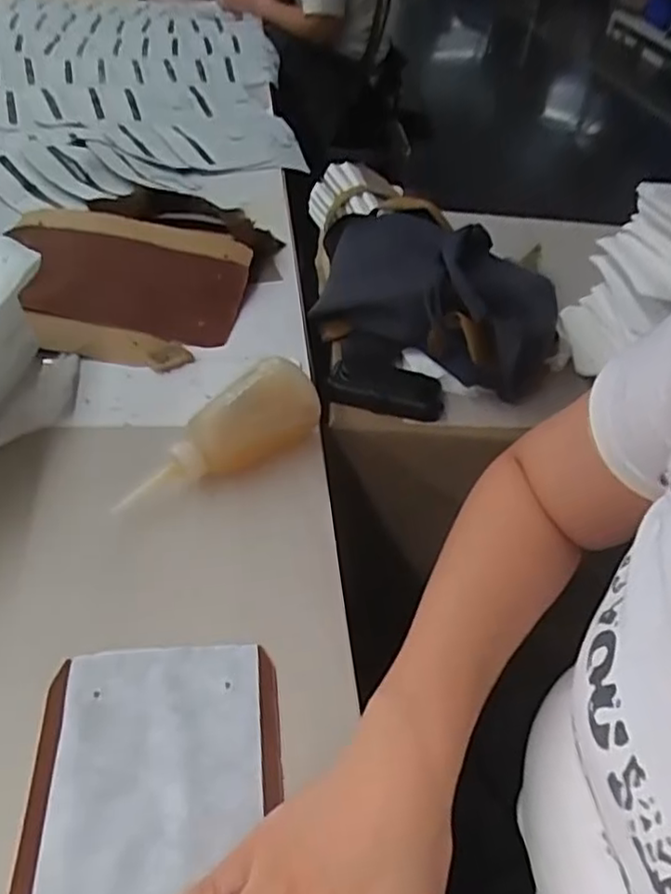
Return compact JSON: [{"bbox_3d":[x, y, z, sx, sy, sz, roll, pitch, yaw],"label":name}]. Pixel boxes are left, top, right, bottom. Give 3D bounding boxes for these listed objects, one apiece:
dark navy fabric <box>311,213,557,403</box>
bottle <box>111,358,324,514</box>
[{"bbox_3d":[0.086,-0.141,0.631,0.240,0.096,0.116,25,46,19],"label":"dark navy fabric"},{"bbox_3d":[-0.084,-0.005,0.500,0.050,0.062,0.162,37,50,28],"label":"bottle"}]

